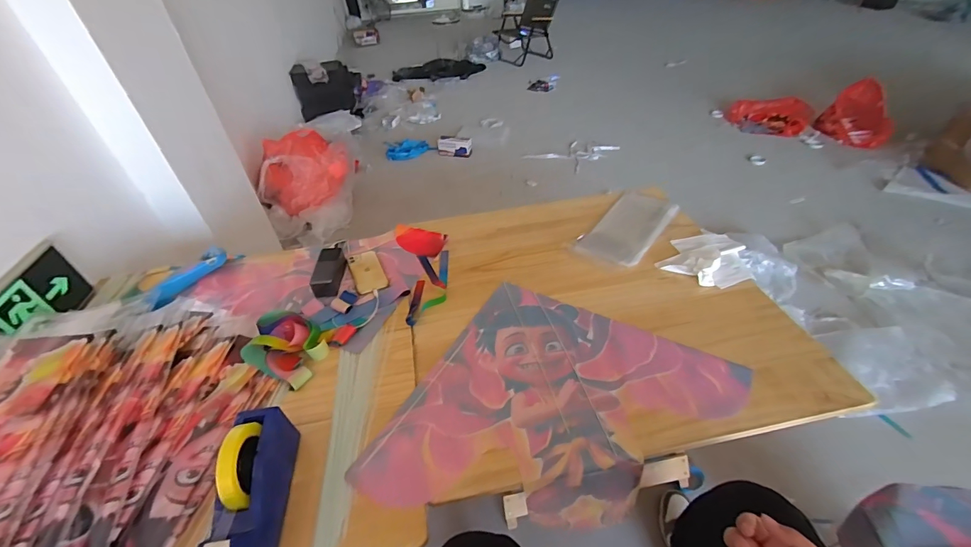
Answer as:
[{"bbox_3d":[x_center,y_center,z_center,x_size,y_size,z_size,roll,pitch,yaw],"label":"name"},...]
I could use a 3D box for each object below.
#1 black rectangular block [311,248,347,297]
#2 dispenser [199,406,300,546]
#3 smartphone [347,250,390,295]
[{"bbox_3d":[-0.386,-0.009,1.015,0.060,0.046,0.144,-5,42,-2],"label":"black rectangular block"},{"bbox_3d":[-0.333,0.305,0.589,0.055,0.139,0.204,-8,41,-5],"label":"dispenser"},{"bbox_3d":[-0.301,-0.007,1.044,0.077,0.011,0.158,-20,43,-17],"label":"smartphone"}]

